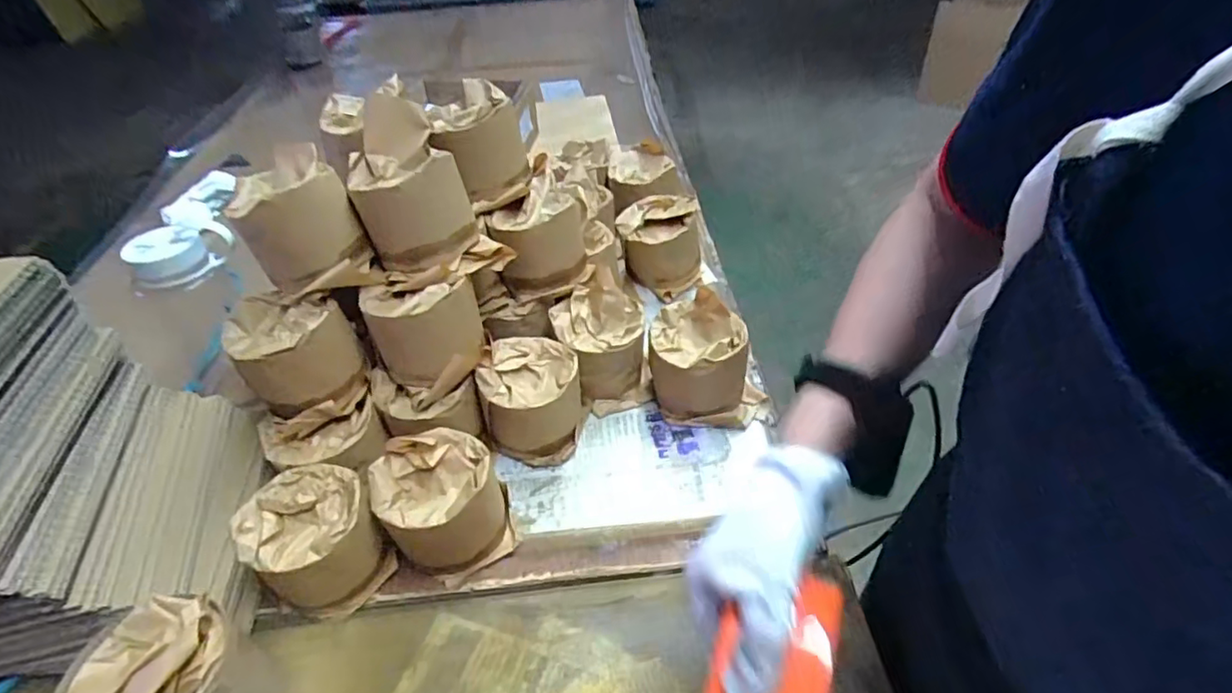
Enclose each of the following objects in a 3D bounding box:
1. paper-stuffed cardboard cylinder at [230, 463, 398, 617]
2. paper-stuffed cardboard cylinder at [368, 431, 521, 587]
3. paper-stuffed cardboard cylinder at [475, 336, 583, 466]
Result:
[{"bbox_3d":[-0.237,0.158,0.494,0.091,0.086,0.095,-2,43,2],"label":"paper-stuffed cardboard cylinder"},{"bbox_3d":[-0.141,0.131,0.508,0.095,0.095,0.091,-2,43,2],"label":"paper-stuffed cardboard cylinder"},{"bbox_3d":[-0.078,0.050,0.588,0.087,0.091,0.095,1,43,5],"label":"paper-stuffed cardboard cylinder"}]

